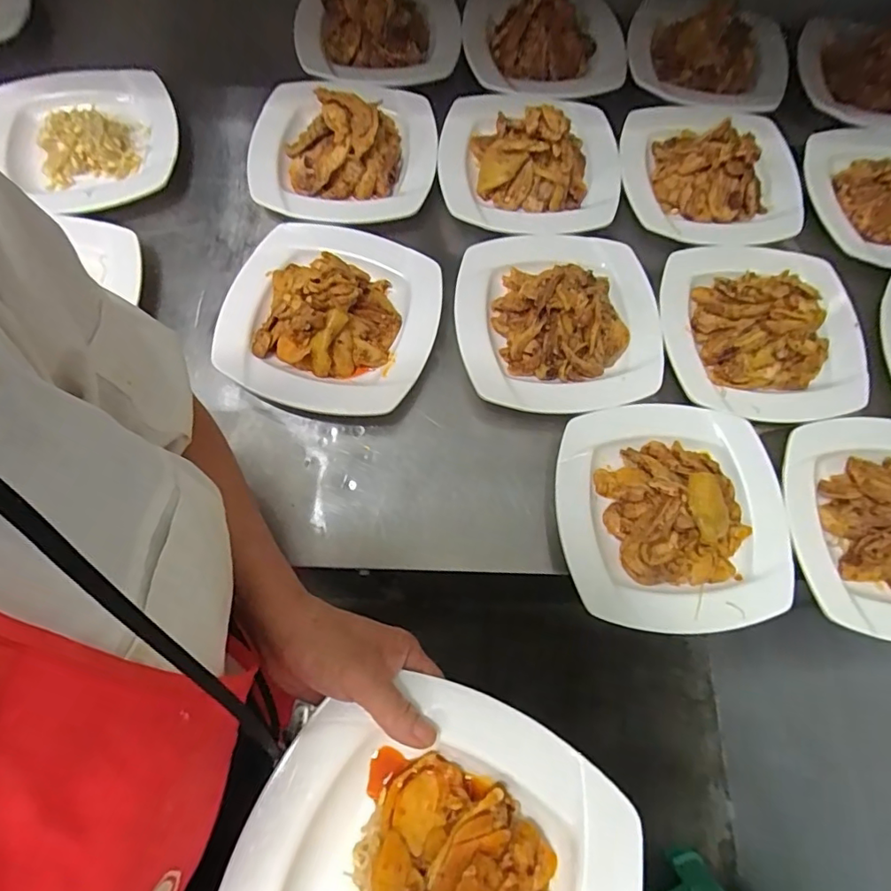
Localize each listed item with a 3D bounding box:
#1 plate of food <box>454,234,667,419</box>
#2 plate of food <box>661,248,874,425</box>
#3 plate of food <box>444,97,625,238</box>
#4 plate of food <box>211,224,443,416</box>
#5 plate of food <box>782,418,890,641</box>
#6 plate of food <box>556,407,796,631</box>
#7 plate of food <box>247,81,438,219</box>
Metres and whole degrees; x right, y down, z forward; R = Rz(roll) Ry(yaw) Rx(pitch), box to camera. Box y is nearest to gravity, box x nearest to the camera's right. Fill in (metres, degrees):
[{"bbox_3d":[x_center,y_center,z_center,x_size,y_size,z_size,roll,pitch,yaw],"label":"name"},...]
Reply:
[{"bbox_3d":[0.119,-0.139,0.531,0.205,0.057,0.196,-5,70,-5],"label":"plate of food"},{"bbox_3d":[0.319,-0.121,0.499,0.195,0.054,0.183,2,69,-3],"label":"plate of food"},{"bbox_3d":[0.089,-0.303,0.536,0.185,0.067,0.153,5,69,-2],"label":"plate of food"},{"bbox_3d":[-0.113,-0.138,0.517,0.205,0.065,0.205,1,75,-4],"label":"plate of food"},{"bbox_3d":[0.429,0.069,0.479,0.198,0.069,0.206,2,69,-3],"label":"plate of food"},{"bbox_3d":[0.213,0.055,0.475,0.207,0.061,0.202,-1,70,-4],"label":"plate of food"},{"bbox_3d":[-0.107,-0.317,0.547,0.191,0.067,0.179,5,69,-2],"label":"plate of food"}]

